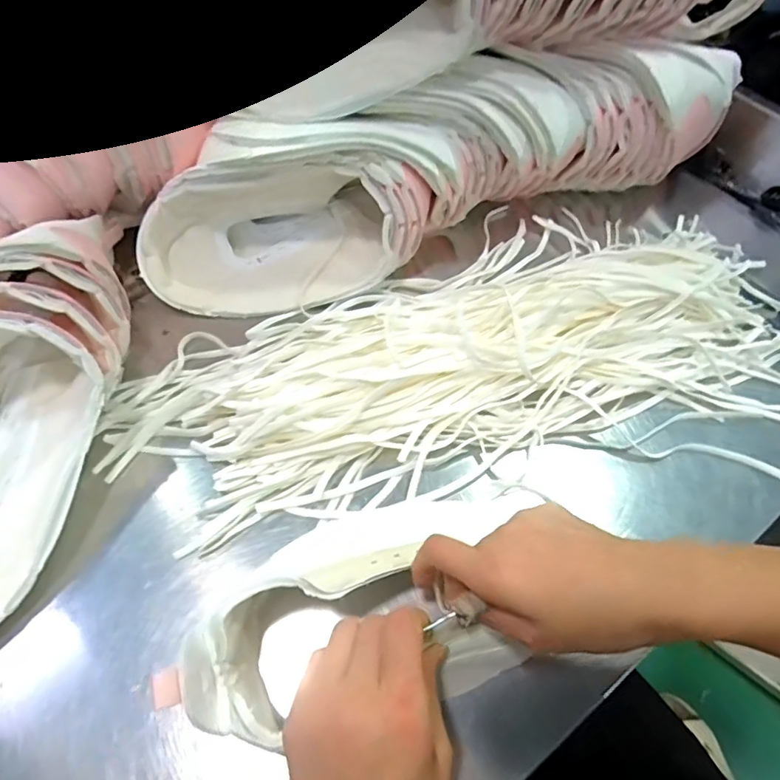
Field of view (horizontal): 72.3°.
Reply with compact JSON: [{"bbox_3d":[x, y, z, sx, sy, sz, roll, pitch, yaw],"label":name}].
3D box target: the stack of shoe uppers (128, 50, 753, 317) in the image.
[{"bbox_3d":[0.061,-0.201,0.502,0.590,0.129,0.111,-17,61,-11],"label":"stack of shoe uppers"}]

